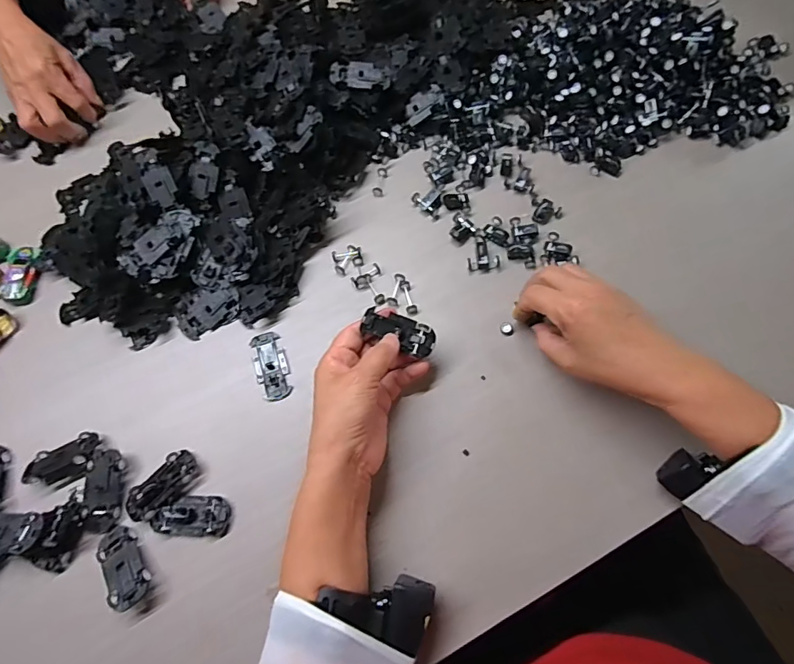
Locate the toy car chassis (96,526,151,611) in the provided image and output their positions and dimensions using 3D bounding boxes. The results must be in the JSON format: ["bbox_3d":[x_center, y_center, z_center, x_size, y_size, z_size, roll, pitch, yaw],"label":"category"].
[{"bbox_3d":[-0.218,0.187,0.370,0.031,0.015,0.064,-37,57,-12],"label":"toy car chassis"}]

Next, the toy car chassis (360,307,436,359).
[{"bbox_3d":[0.002,0.000,0.400,0.064,0.007,0.029,23,70,2],"label":"toy car chassis"}]

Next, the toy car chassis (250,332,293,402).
[{"bbox_3d":[-0.117,0.031,0.430,0.030,0.004,0.066,-20,68,-5],"label":"toy car chassis"}]

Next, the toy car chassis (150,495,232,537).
[{"bbox_3d":[-0.170,0.151,0.381,0.062,0.011,0.030,2,68,4],"label":"toy car chassis"}]

